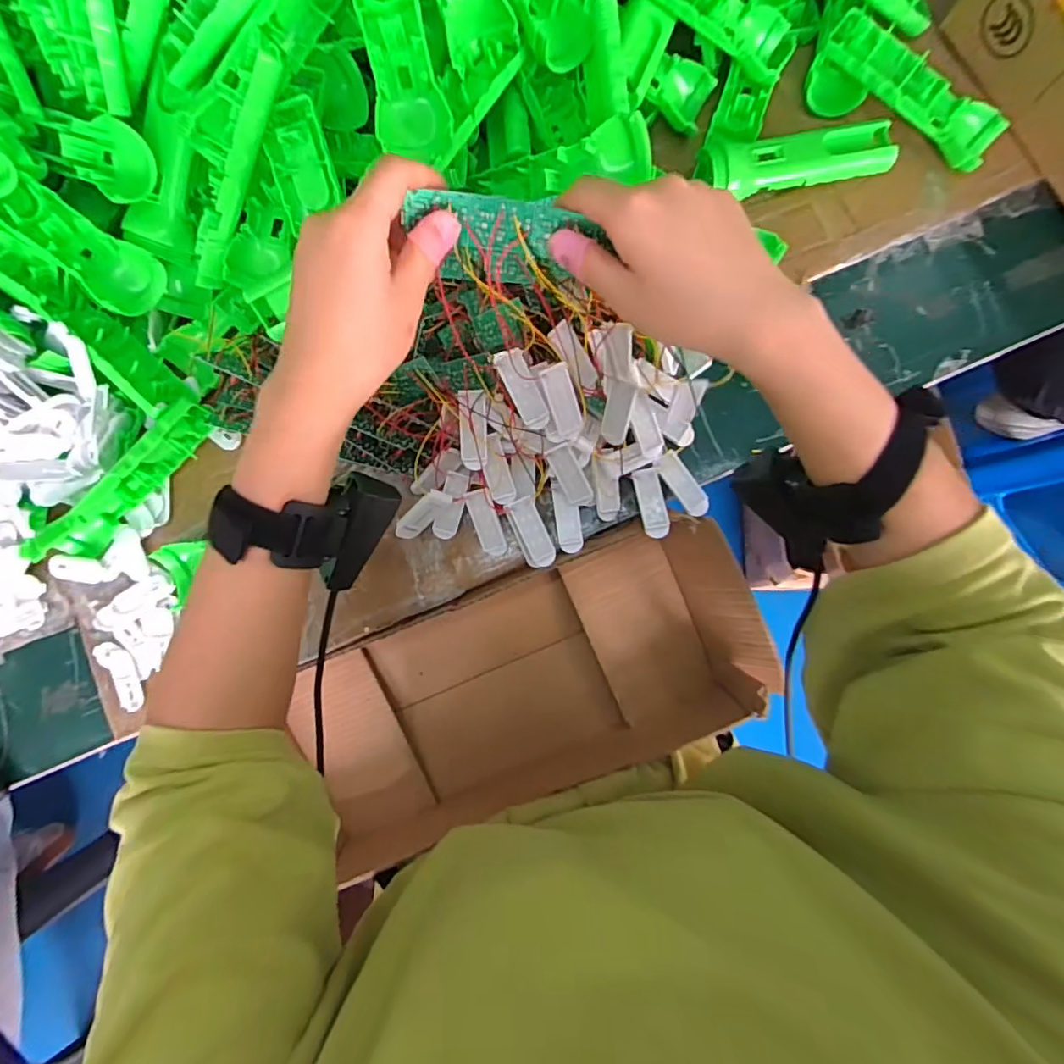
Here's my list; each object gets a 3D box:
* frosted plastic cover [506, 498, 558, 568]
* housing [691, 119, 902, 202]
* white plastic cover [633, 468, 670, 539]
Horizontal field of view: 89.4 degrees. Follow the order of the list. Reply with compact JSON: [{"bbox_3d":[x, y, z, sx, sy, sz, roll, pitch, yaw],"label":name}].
[{"bbox_3d":[0.000,0.001,0.437,0.025,0.008,0.056,-23,97,-1],"label":"frosted plastic cover"},{"bbox_3d":[0.222,-0.313,0.453,0.164,0.045,0.043,-13,82,0],"label":"housing"},{"bbox_3d":[0.099,-0.024,0.440,0.023,0.014,0.059,-11,82,1],"label":"white plastic cover"}]

